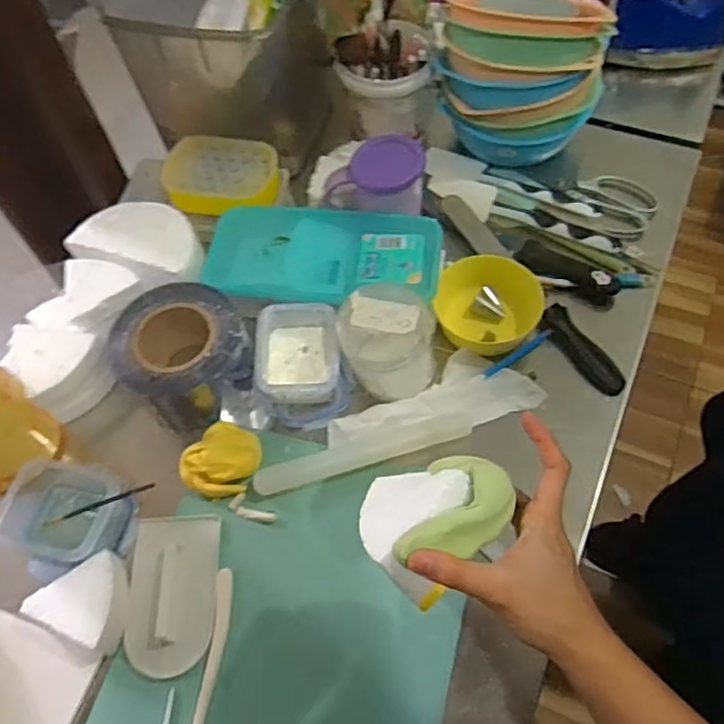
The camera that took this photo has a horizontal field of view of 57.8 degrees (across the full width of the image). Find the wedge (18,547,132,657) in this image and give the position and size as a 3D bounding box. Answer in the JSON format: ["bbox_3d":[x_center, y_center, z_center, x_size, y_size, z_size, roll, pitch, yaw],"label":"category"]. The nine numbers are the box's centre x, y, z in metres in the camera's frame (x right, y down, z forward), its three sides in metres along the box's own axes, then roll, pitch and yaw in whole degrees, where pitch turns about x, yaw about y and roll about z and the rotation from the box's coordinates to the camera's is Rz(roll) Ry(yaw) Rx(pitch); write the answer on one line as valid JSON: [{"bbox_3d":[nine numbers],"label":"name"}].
[{"bbox_3d":[-0.253,0.215,0.606,0.085,0.043,0.077,19,63,15],"label":"wedge"}]

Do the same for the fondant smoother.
[{"bbox_3d":[-0.180,0.215,0.616,0.082,0.020,0.141,-4,59,3],"label":"fondant smoother"}]

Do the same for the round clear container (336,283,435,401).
[{"bbox_3d":[0.028,-0.021,0.674,0.099,0.096,0.084,-6,59,1],"label":"round clear container"}]

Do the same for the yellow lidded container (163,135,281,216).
[{"bbox_3d":[-0.177,-0.235,0.823,0.140,0.032,0.104,3,60,7],"label":"yellow lidded container"}]

